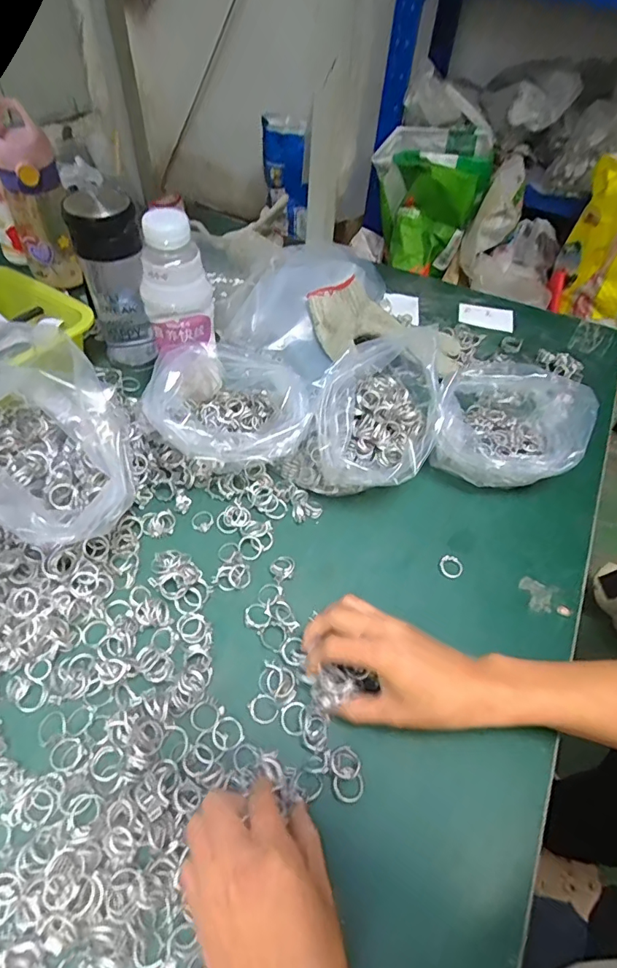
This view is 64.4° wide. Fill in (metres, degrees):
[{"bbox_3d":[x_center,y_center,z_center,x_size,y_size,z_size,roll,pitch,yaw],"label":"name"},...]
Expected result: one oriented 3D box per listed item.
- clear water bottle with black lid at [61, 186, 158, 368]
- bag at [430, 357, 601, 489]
[{"bbox_3d":[-0.207,-0.218,0.533,0.068,0.173,0.061,-15,56,-17],"label":"clear water bottle with black lid"},{"bbox_3d":[0.206,-0.057,0.503,0.146,0.078,0.132,21,54,10],"label":"bag"}]

